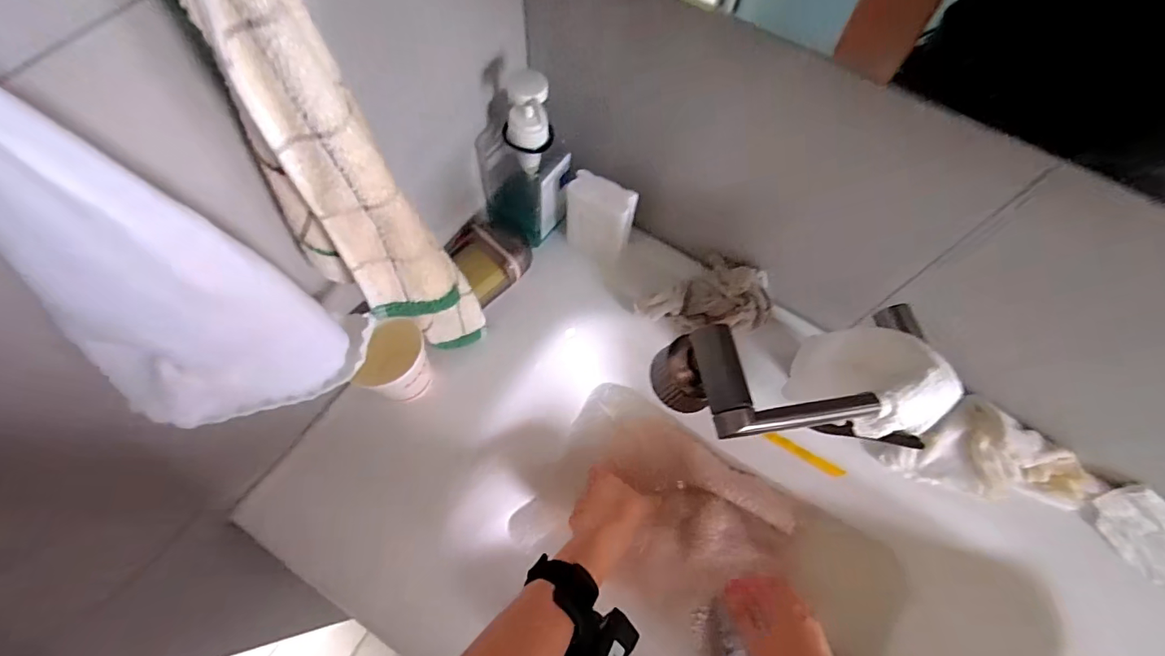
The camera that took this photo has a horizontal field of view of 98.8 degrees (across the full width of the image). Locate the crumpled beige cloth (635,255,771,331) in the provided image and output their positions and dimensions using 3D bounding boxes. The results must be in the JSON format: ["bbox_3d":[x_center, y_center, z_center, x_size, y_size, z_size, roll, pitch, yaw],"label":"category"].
[{"bbox_3d":[0.132,-0.042,0.539,0.139,0.048,0.077,5,65,-1],"label":"crumpled beige cloth"}]

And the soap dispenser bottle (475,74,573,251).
[{"bbox_3d":[-0.060,-0.164,0.499,0.079,0.182,0.062,36,69,12],"label":"soap dispenser bottle"}]

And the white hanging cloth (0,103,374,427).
[{"bbox_3d":[-0.192,-0.017,0.228,0.058,0.262,0.098,18,66,5],"label":"white hanging cloth"}]

